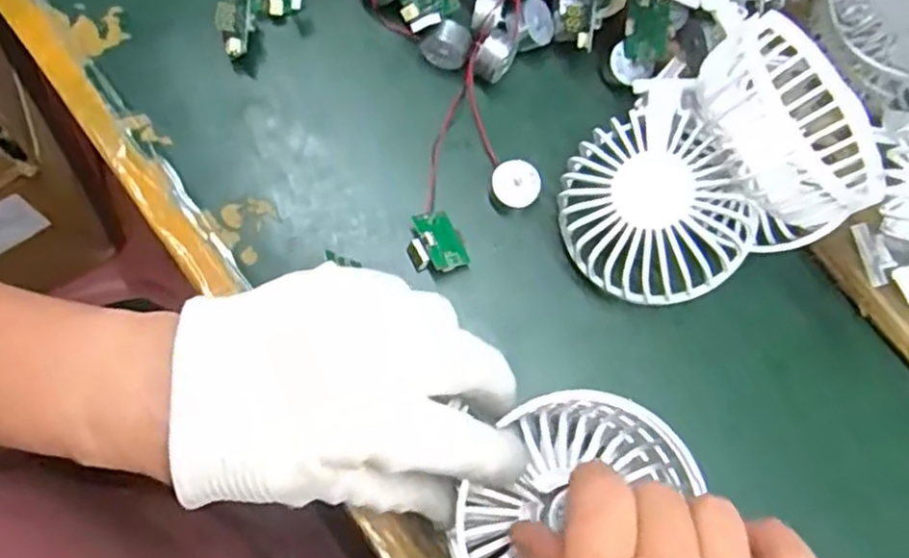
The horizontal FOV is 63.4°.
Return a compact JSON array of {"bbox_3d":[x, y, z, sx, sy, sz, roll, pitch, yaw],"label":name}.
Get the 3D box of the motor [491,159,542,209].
[{"bbox_3d":[0.029,-0.044,0.354,0.023,0.015,0.023,1,77,-4],"label":"motor"}]

